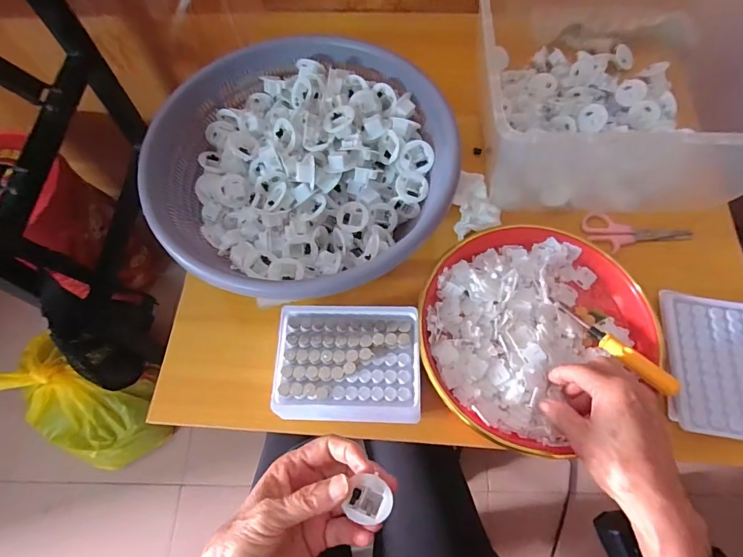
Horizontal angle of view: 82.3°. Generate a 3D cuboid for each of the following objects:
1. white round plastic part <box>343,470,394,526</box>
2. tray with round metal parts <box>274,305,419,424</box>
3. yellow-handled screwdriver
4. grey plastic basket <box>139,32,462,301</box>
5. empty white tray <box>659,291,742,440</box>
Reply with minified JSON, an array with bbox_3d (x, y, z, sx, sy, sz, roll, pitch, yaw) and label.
[{"bbox_3d":[-0.001,0.143,0.274,0.029,0.010,0.026,33,72,15],"label":"white round plastic part"},{"bbox_3d":[-0.021,0.076,0.393,0.128,0.021,0.105,0,67,2],"label":"tray with round metal parts"},{"bbox_3d":[0.222,0.060,0.397,0.019,0.020,0.125,-36,53,-12],"label":"yellow-handled screwdriver"},{"bbox_3d":[-0.064,-0.104,0.432,0.278,0.097,0.275,-1,67,2],"label":"grey plastic basket"},{"bbox_3d":[0.324,0.078,0.392,0.103,0.011,0.129,8,67,5],"label":"empty white tray"}]

